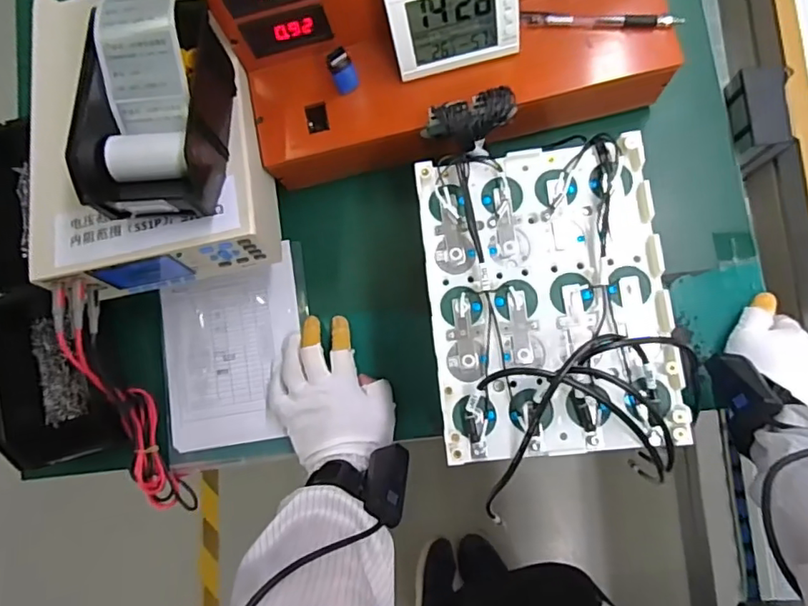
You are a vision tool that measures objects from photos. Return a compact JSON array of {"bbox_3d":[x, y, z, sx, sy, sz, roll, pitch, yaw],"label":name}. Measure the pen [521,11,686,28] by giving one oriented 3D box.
[{"bbox_3d":[0.180,-0.261,0.516,0.140,0.013,0.014,4,83,7],"label":"pen"}]

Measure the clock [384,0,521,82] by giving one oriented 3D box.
[{"bbox_3d":[0.043,-0.251,0.492,0.110,0.092,0.024,-11,53,4],"label":"clock"}]

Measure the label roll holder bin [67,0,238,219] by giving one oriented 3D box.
[{"bbox_3d":[-0.214,-0.181,0.489,0.105,0.066,0.214,-2,83,6],"label":"label roll holder bin"}]

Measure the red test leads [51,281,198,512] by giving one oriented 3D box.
[{"bbox_3d":[-0.278,0.101,0.559,0.032,0.053,0.257,-17,111,4],"label":"red test leads"}]

